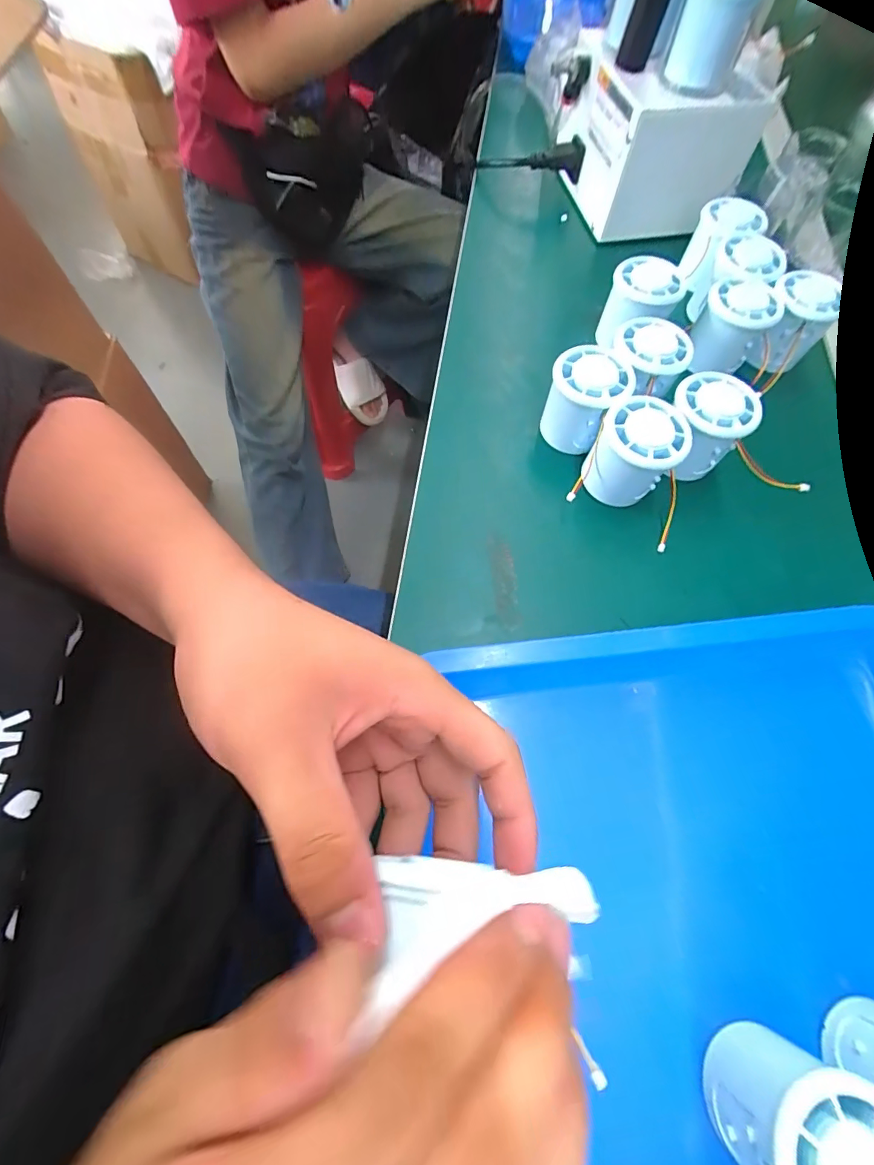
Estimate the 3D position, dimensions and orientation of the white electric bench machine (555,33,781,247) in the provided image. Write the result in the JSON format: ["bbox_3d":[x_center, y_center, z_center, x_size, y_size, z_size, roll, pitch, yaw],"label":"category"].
[{"bbox_3d":[0.211,-0.447,0.468,0.137,0.113,0.165,-9,65,-5],"label":"white electric bench machine"}]

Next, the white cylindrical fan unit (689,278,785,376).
[{"bbox_3d":[0.249,-0.217,0.389,0.053,0.053,0.053,1,66,-3],"label":"white cylindrical fan unit"}]

